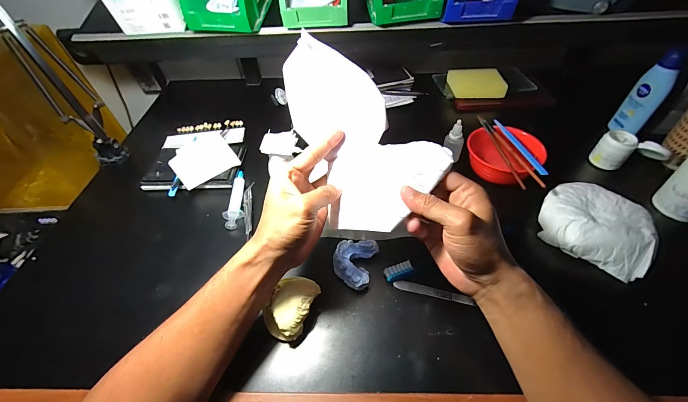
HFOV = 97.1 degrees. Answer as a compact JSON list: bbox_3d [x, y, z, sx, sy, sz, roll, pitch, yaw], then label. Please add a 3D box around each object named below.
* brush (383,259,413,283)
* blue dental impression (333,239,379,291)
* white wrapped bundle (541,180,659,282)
[{"bbox_3d":[0.069,0.090,0.388,0.035,0.014,0.016,-17,51,-12],"label":"brush"},{"bbox_3d":[0.013,0.079,0.388,0.049,0.031,0.062,13,51,14],"label":"blue dental impression"},{"bbox_3d":[0.334,0.027,0.402,0.120,0.037,0.114,31,57,25],"label":"white wrapped bundle"}]

